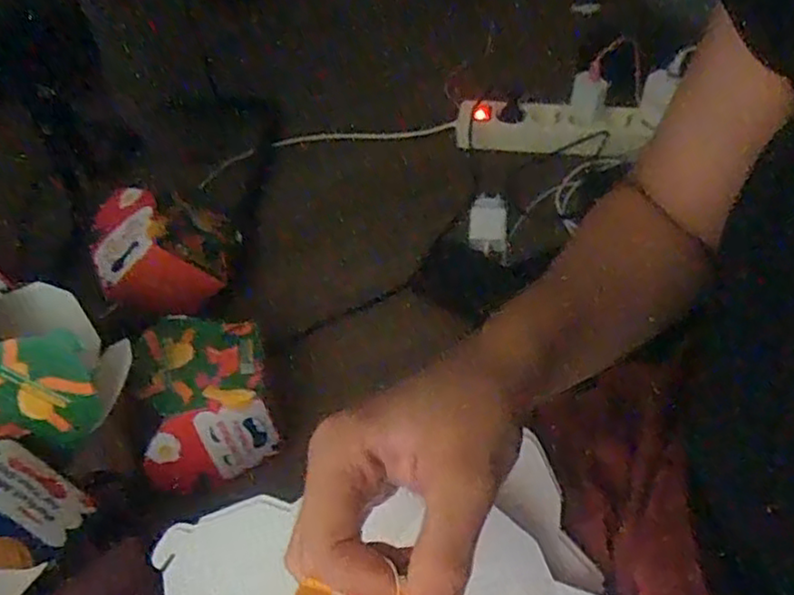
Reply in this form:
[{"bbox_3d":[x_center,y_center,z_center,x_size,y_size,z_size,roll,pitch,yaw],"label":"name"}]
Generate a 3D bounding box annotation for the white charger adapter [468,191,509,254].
[{"bbox_3d":[0.103,-0.085,0.769,0.043,0.018,0.072,8,75,-4],"label":"white charger adapter"}]

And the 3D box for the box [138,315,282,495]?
[{"bbox_3d":[-0.166,0.091,0.597,0.106,0.093,0.129,-10,51,-1],"label":"box"}]

